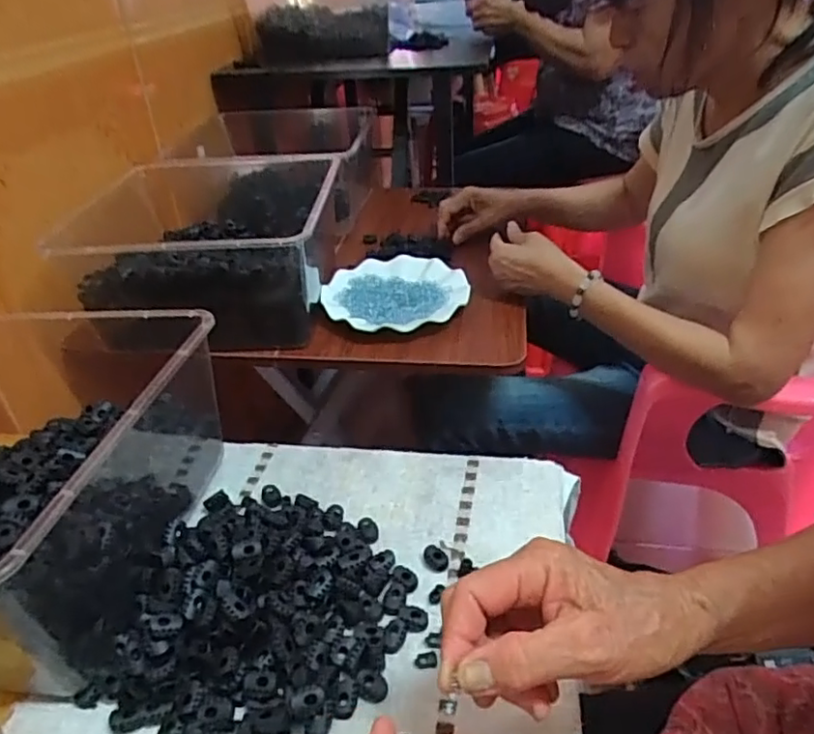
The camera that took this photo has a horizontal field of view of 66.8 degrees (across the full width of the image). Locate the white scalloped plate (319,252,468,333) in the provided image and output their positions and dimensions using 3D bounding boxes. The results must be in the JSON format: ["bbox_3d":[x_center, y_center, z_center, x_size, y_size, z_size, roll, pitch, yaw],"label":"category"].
[{"bbox_3d":[-0.015,-0.101,0.794,0.181,0.015,0.176,-2,35,2],"label":"white scalloped plate"}]

